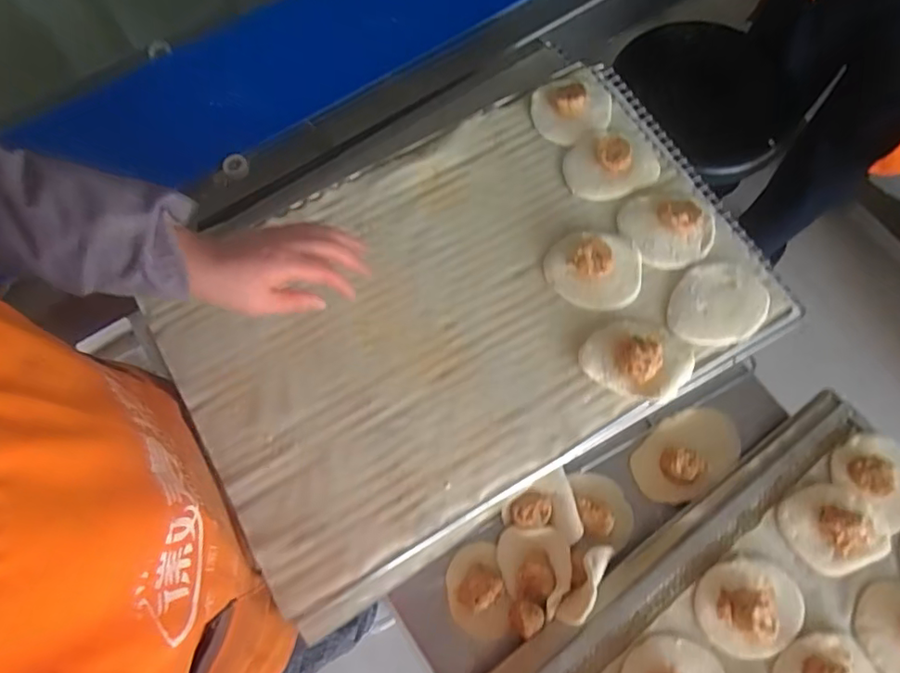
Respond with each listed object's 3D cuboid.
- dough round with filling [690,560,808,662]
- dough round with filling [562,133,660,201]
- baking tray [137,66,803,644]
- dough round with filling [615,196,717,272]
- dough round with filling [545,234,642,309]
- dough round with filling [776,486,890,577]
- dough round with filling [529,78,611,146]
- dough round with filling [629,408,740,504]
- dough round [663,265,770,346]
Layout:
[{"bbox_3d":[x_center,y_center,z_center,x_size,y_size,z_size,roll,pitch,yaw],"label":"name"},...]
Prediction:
[{"bbox_3d":[0.292,0.261,0.536,0.103,0.033,0.092,8,72,3],"label":"dough round with filling"},{"bbox_3d":[0.186,-0.204,0.640,0.111,0.036,0.086,-20,73,-6],"label":"dough round with filling"},{"bbox_3d":[0.020,-0.036,0.601,0.609,0.043,0.391,-30,74,-9],"label":"baking tray"},{"bbox_3d":[0.239,-0.122,0.612,0.103,0.040,0.091,30,74,9],"label":"dough round with filling"},{"bbox_3d":[0.155,-0.077,0.597,0.102,0.036,0.089,8,72,3],"label":"dough round with filling"},{"bbox_3d":[0.387,0.192,0.557,0.095,0.036,0.086,-20,73,-6],"label":"dough round with filling"},{"bbox_3d":[0.148,-0.281,0.663,0.103,0.035,0.090,-29,74,-9],"label":"dough round with filling"},{"bbox_3d":[0.265,0.133,0.626,0.120,0.037,0.082,-36,75,-11],"label":"dough round with filling"},{"bbox_3d":[0.285,-0.034,0.594,0.109,0.010,0.083,-40,76,-12],"label":"dough round"}]

